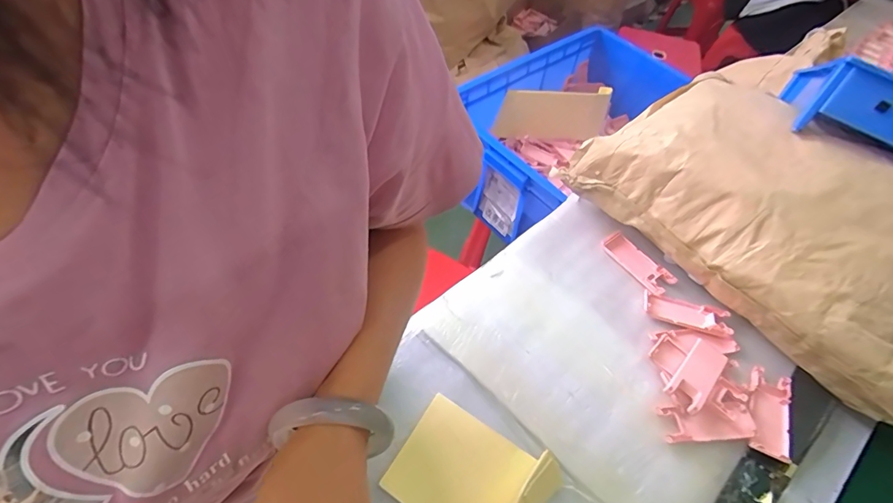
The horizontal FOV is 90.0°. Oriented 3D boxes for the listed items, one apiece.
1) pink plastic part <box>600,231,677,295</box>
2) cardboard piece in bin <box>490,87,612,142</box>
[{"bbox_3d":[0.266,0.014,0.623,0.041,0.011,0.104,-29,61,-23],"label":"pink plastic part"},{"bbox_3d":[0.244,-0.331,1.078,0.261,0.020,0.116,11,96,26],"label":"cardboard piece in bin"}]

